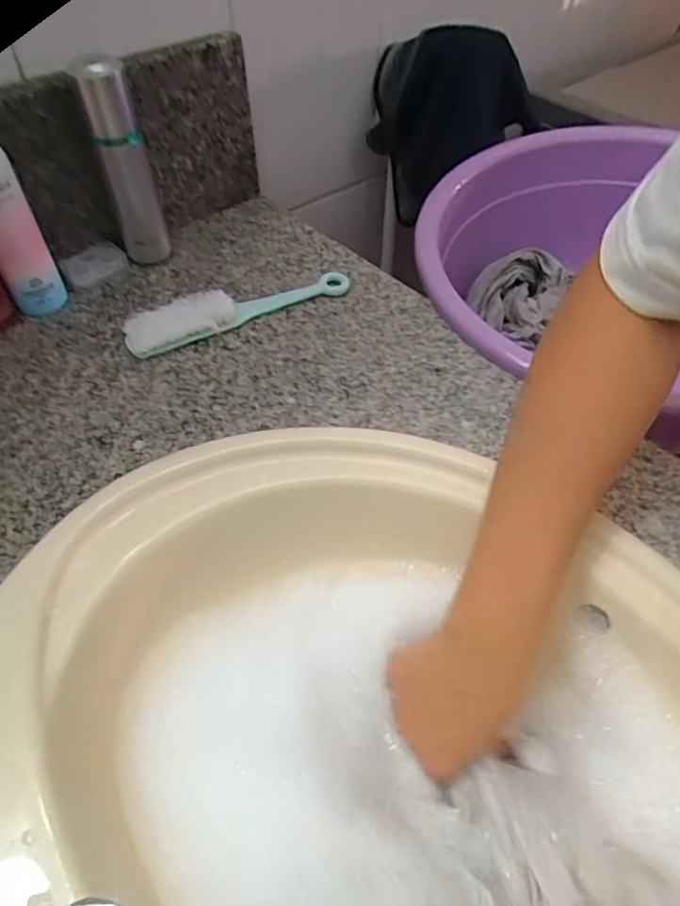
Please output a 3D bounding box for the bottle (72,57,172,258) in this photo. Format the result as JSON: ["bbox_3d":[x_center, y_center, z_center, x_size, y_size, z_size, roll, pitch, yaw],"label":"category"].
[{"bbox_3d":[-0.189,-0.252,0.491,0.042,0.165,0.046,-14,54,-12],"label":"bottle"}]

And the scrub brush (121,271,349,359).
[{"bbox_3d":[-0.090,-0.136,0.497,0.205,0.025,0.038,-24,57,-18],"label":"scrub brush"}]

